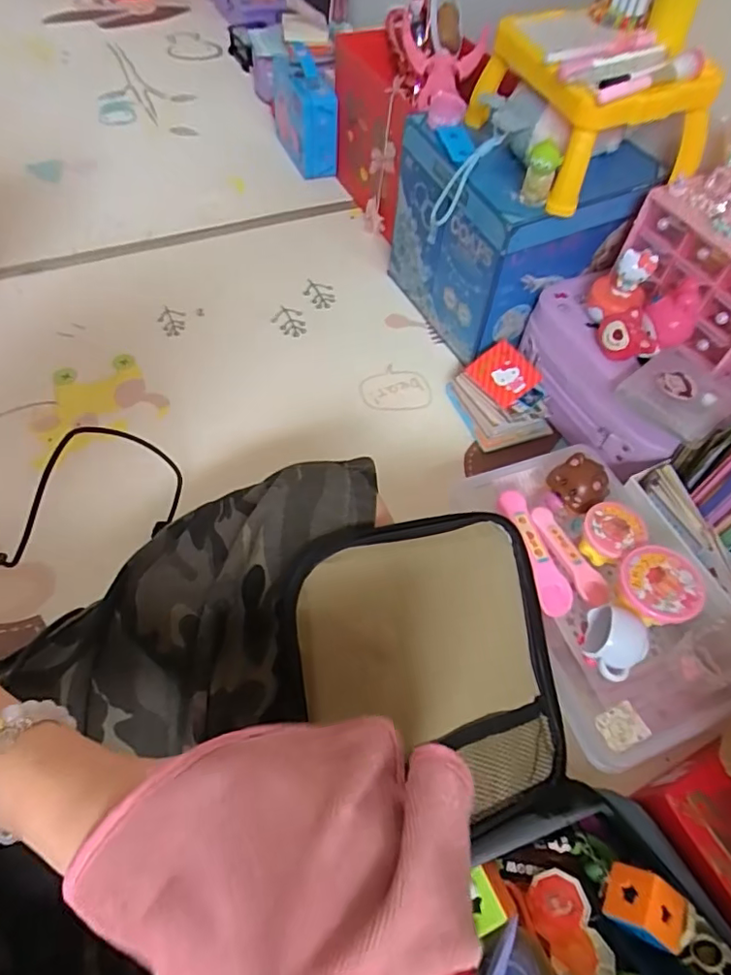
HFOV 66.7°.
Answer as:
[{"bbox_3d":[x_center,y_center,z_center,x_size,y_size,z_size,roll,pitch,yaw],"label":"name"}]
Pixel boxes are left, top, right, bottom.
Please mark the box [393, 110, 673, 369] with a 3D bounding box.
[{"bbox_3d":[0.174,-0.319,0.704,0.210,0.226,0.228,-24,61,-19],"label":"box"}]

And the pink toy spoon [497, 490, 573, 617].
[{"bbox_3d":[0.157,0.056,0.511,0.031,0.009,0.122,-11,57,-11],"label":"pink toy spoon"}]

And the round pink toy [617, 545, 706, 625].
[{"bbox_3d":[0.246,0.087,0.473,0.066,0.044,0.062,2,56,-3],"label":"round pink toy"}]

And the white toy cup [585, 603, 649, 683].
[{"bbox_3d":[0.205,0.130,0.455,0.042,0.034,0.056,19,57,9],"label":"white toy cup"}]

